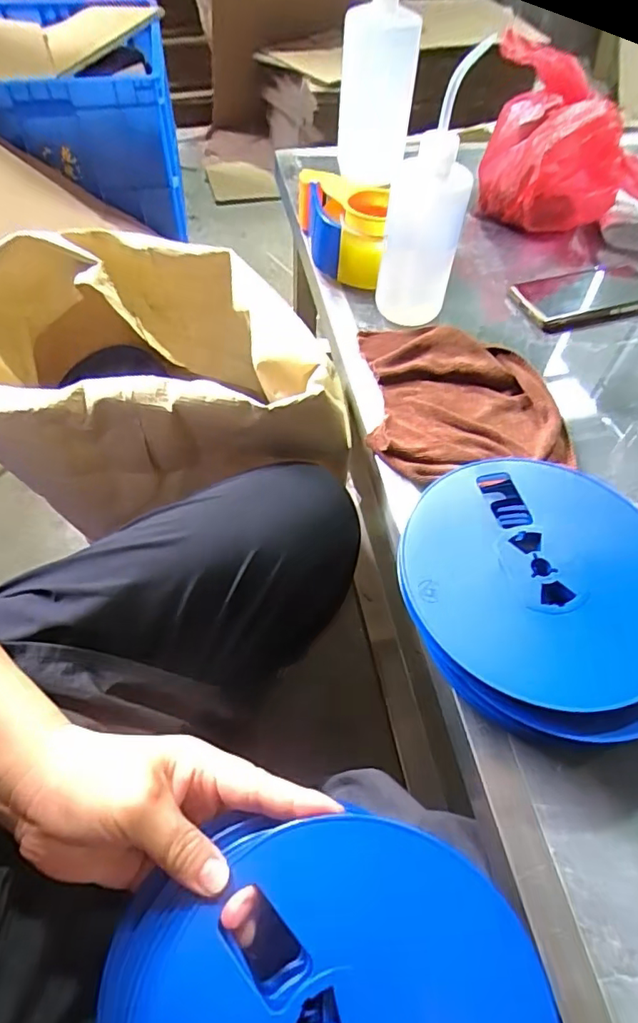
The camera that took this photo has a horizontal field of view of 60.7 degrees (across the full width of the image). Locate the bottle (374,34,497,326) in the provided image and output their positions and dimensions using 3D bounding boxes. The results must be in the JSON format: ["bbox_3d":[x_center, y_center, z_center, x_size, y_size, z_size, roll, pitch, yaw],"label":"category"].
[{"bbox_3d":[0.098,-0.283,0.489,0.067,0.194,0.060,7,55,2],"label":"bottle"}]

